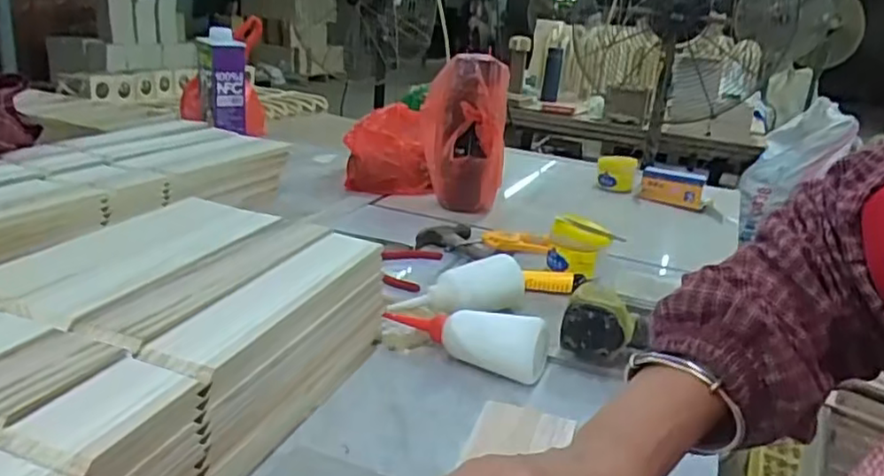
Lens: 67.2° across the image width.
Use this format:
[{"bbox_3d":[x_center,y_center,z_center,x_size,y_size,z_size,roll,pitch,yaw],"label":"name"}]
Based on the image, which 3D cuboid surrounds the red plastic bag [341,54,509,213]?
[{"bbox_3d":[-0.024,-0.188,1.187,0.302,0.256,0.156,20,24,37],"label":"red plastic bag"}]

